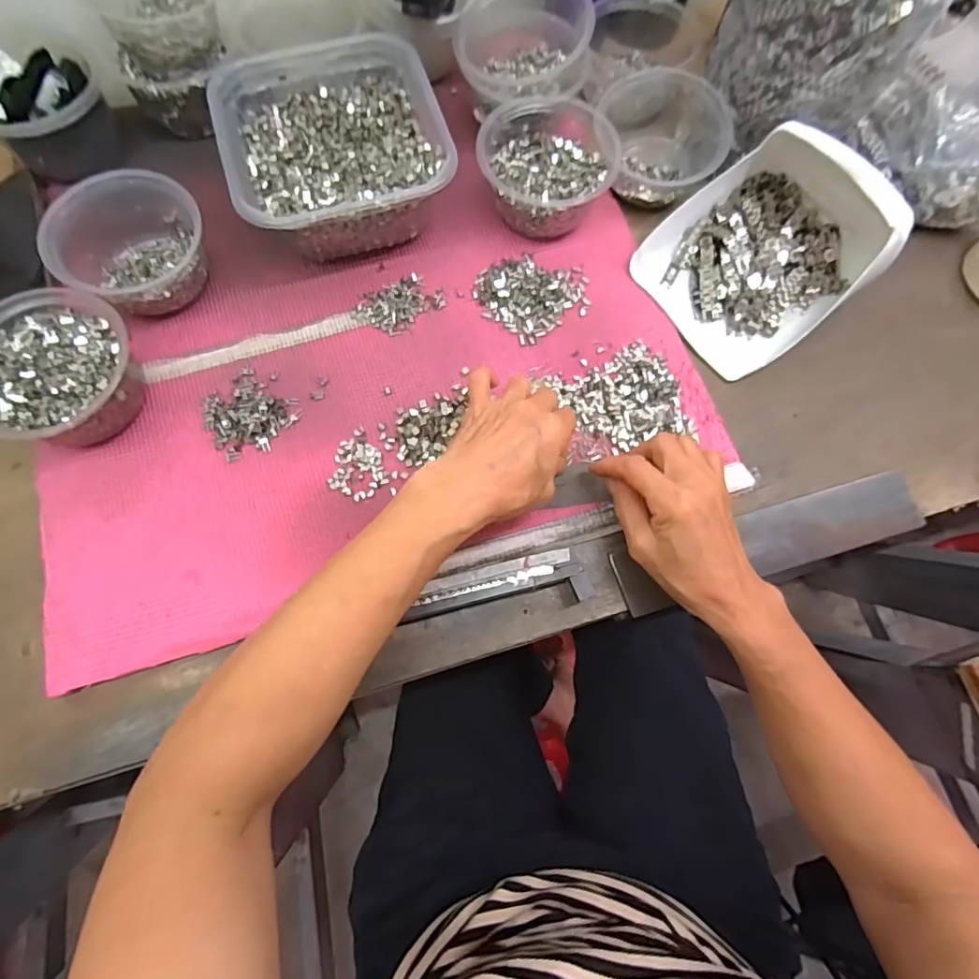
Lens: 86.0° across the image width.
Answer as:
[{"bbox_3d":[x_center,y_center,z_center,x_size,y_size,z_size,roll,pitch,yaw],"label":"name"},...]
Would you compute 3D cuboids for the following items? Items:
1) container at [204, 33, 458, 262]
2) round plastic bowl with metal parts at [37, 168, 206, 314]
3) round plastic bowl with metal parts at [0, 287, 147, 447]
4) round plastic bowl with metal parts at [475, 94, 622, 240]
[{"bbox_3d":[-0.130,-0.288,0.448,0.166,0.077,0.176,-19,76,-6],"label":"container"},{"bbox_3d":[-0.279,-0.190,0.422,0.091,0.069,0.108,36,77,8],"label":"round plastic bowl with metal parts"},{"bbox_3d":[-0.320,-0.087,0.393,0.112,0.064,0.111,0,75,-1],"label":"round plastic bowl with metal parts"},{"bbox_3d":[0.047,-0.283,0.460,0.115,0.058,0.116,0,75,-1],"label":"round plastic bowl with metal parts"}]

